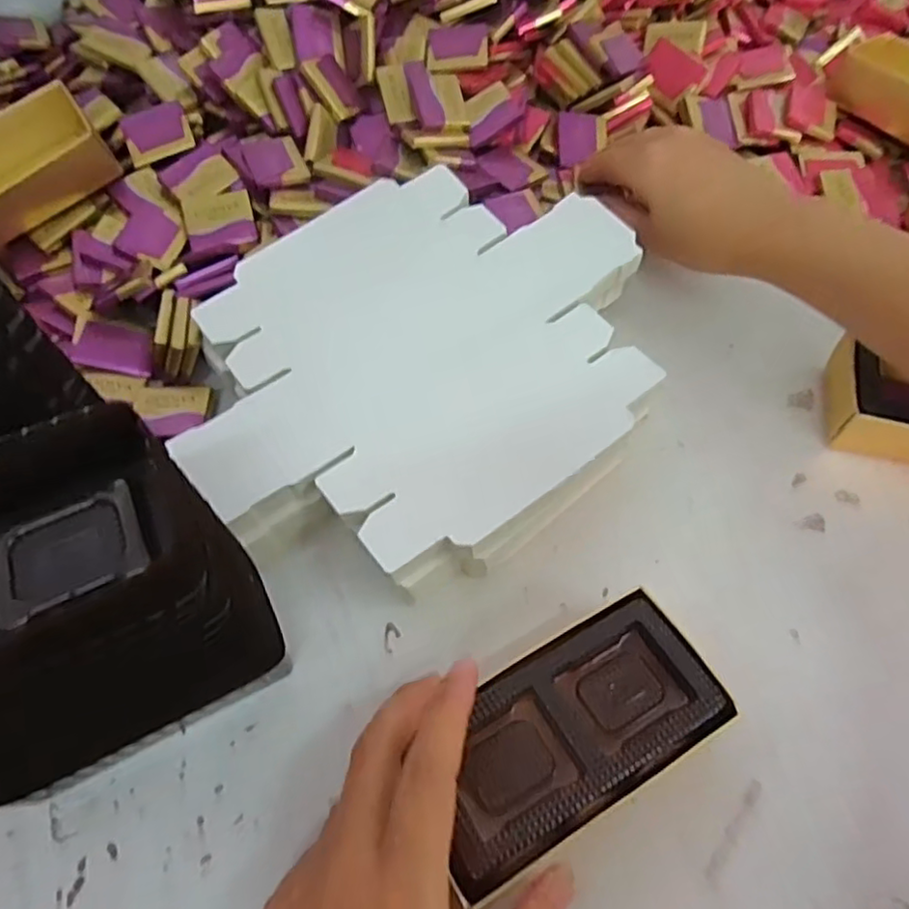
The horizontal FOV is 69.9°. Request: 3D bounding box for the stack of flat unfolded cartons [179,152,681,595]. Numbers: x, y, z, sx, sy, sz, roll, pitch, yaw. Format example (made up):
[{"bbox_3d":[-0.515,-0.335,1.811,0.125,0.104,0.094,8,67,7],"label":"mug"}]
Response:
[{"bbox_3d":[-0.013,-0.043,0.321,0.229,0.052,0.192,-37,65,-19],"label":"stack of flat unfolded cartons"}]

